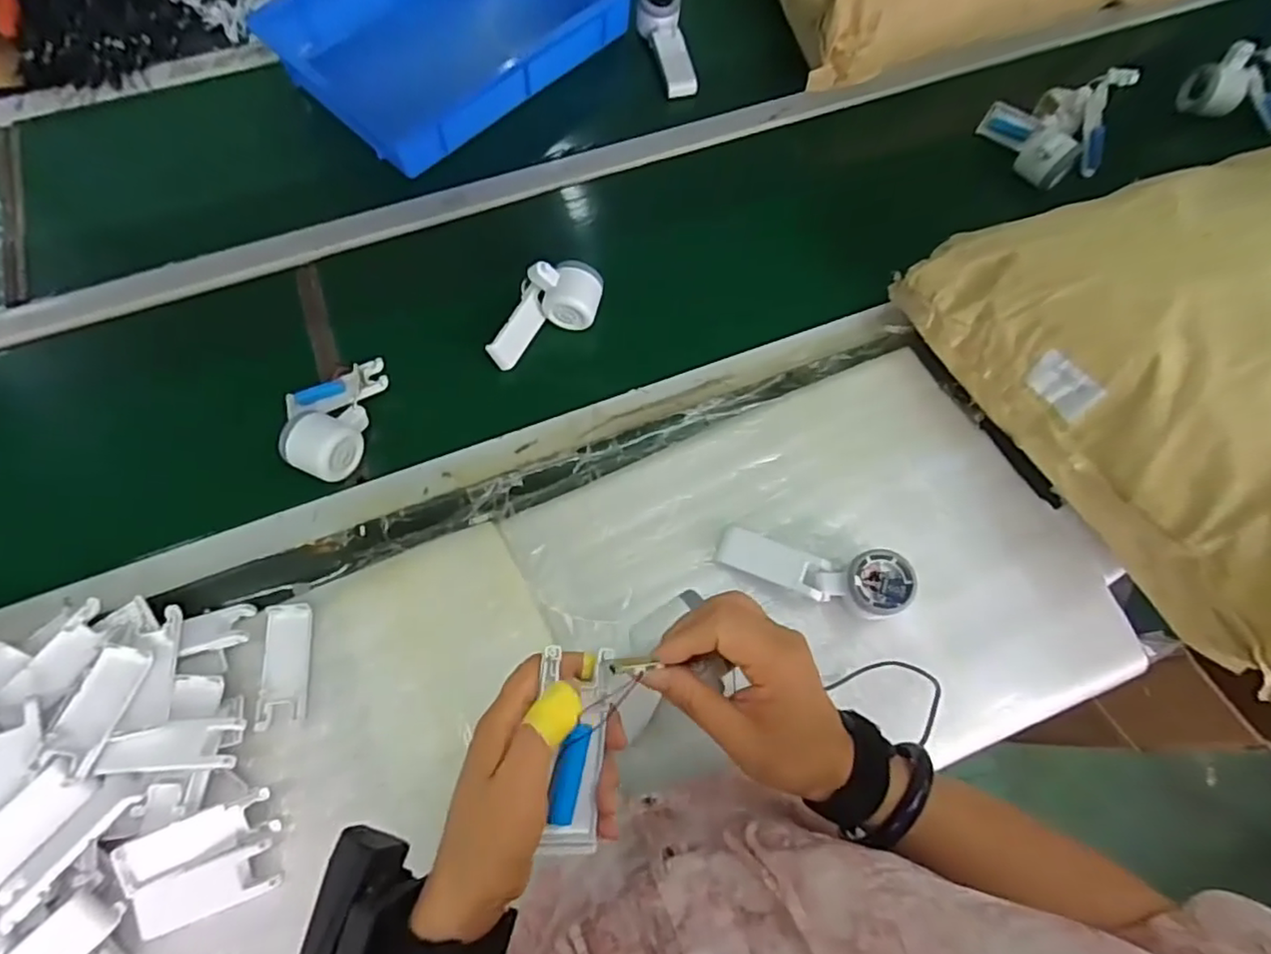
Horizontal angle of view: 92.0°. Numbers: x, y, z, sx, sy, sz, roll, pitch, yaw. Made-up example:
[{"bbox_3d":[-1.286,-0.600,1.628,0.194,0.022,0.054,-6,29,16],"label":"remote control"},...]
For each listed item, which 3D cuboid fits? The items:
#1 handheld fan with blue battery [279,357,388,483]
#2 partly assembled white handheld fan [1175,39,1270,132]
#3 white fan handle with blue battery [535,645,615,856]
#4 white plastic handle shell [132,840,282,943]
[{"bbox_3d":[-0.300,-0.059,0.621,0.102,0.052,0.126,-21,72,-9],"label":"handheld fan with blue battery"},{"bbox_3d":[0.799,-0.502,0.809,0.126,0.107,0.053,32,72,9],"label":"partly assembled white handheld fan"},{"bbox_3d":[-0.034,0.145,0.326,0.035,0.016,0.104,4,80,0],"label":"white fan handle with blue battery"},{"bbox_3d":[-0.337,0.323,0.483,0.091,0.011,0.040,-19,86,-16],"label":"white plastic handle shell"}]

